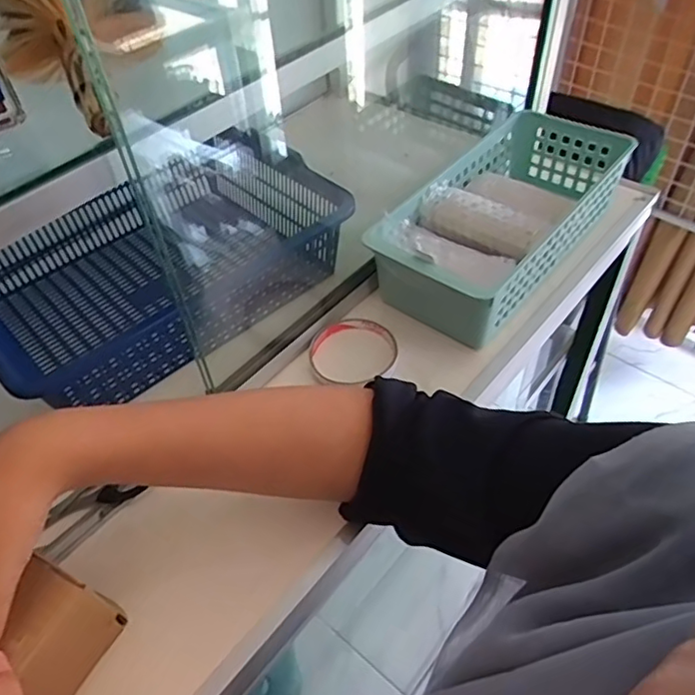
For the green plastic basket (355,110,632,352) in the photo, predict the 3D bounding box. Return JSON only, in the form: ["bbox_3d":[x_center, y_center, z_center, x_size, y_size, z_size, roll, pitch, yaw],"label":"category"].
[{"bbox_3d":[0.162,-0.138,0.617,0.139,0.082,0.327,30,56,25],"label":"green plastic basket"}]

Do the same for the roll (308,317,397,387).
[{"bbox_3d":[0.006,0.003,0.551,0.084,0.012,0.072,-34,55,-25],"label":"roll"}]

